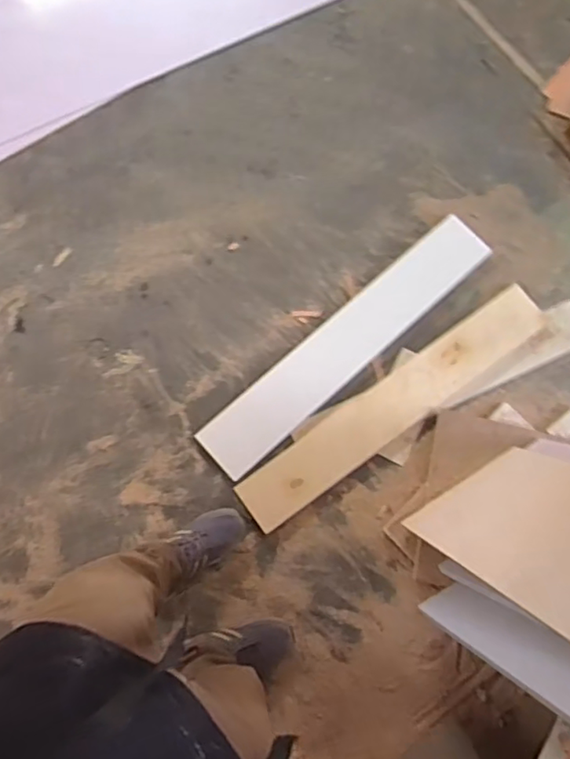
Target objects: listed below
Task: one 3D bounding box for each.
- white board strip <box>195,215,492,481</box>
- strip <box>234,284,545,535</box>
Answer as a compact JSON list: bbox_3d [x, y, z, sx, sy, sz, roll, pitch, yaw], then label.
[{"bbox_3d":[0.156,-0.097,1.429,0.830,0.021,0.148,-41,80,-10],"label":"white board strip"},{"bbox_3d":[0.269,0.051,1.399,0.835,0.018,0.126,-36,79,-9],"label":"strip"}]

